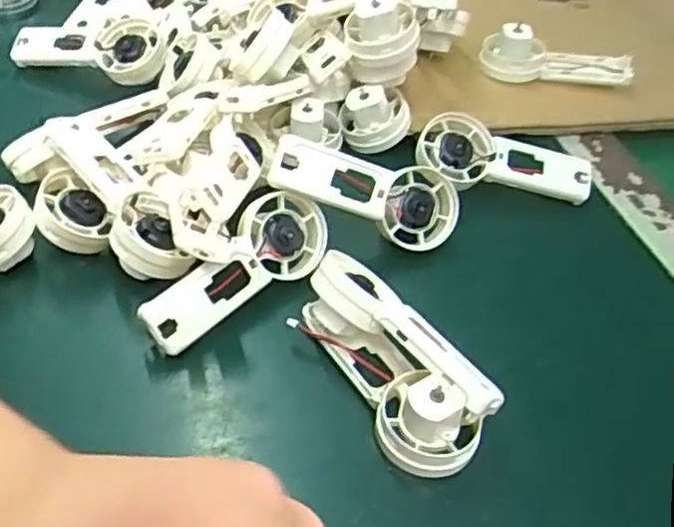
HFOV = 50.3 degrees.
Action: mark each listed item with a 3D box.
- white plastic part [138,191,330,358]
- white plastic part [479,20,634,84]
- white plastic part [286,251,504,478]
[{"bbox_3d":[-0.045,-0.001,0.317,0.097,0.033,0.021,-41,19,-32],"label":"white plastic part"},{"bbox_3d":[0.133,-0.123,0.439,0.088,0.039,0.025,0,49,2],"label":"white plastic part"},{"bbox_3d":[0.020,0.039,0.286,0.041,0.036,0.095,-26,53,-28],"label":"white plastic part"}]

